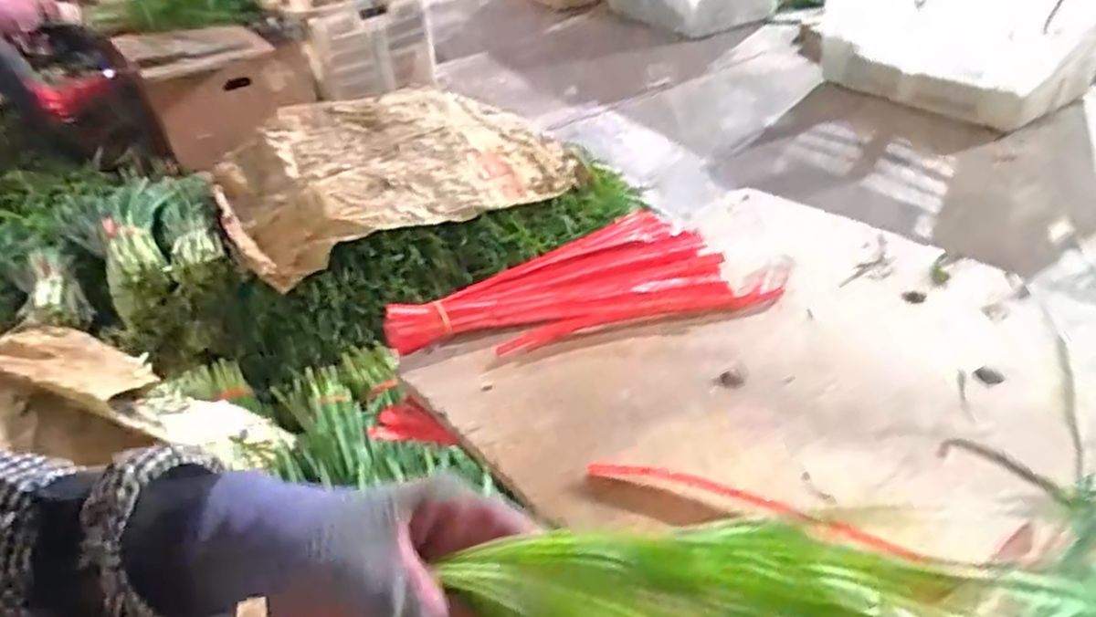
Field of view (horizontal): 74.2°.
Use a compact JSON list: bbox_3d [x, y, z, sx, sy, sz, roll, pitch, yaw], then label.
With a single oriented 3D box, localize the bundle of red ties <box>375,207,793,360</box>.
[{"bbox_3d":[0.035,-0.033,0.748,0.391,0.036,0.163,-10,37,-4],"label":"bundle of red ties"}]

